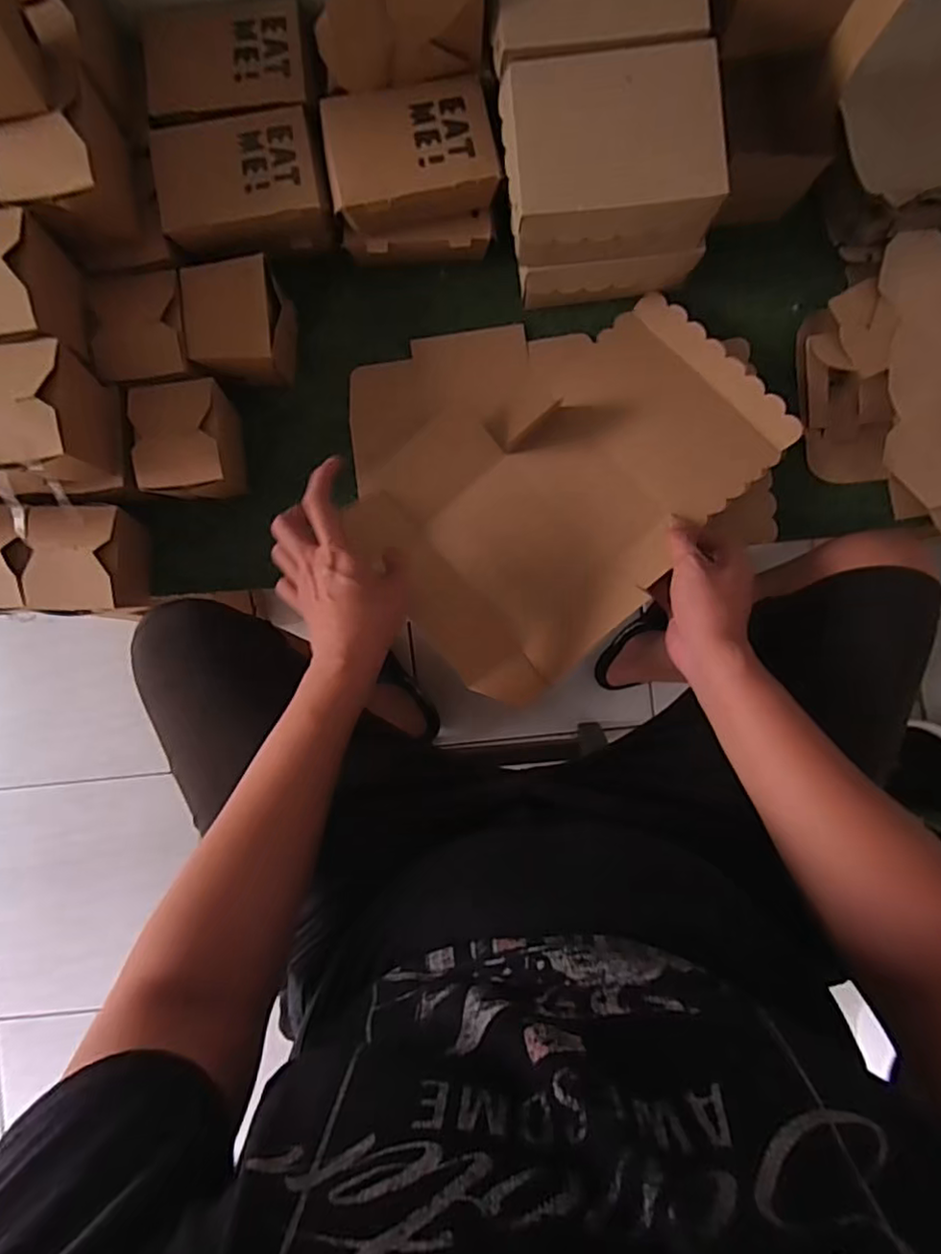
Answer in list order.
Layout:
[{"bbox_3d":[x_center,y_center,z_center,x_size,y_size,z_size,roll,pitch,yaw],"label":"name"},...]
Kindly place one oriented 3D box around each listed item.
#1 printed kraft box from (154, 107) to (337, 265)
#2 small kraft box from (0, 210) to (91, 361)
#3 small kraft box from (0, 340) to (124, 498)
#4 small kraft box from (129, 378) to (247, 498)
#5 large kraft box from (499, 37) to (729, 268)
[{"bbox_3d":[-0.207,-0.403,0.571,0.150,0.065,0.103,-13,88,3],"label":"printed kraft box"},{"bbox_3d":[-0.388,-0.281,0.522,0.083,0.082,0.101,-9,88,3],"label":"small kraft box"},{"bbox_3d":[-0.371,-0.171,0.528,0.093,0.096,0.113,-4,88,3],"label":"small kraft box"},{"bbox_3d":[-0.271,-0.177,0.599,0.093,0.083,0.103,1,89,3],"label":"small kraft box"},{"bbox_3d":[0.116,-0.394,0.517,0.170,0.057,0.135,-7,88,3],"label":"large kraft box"}]

